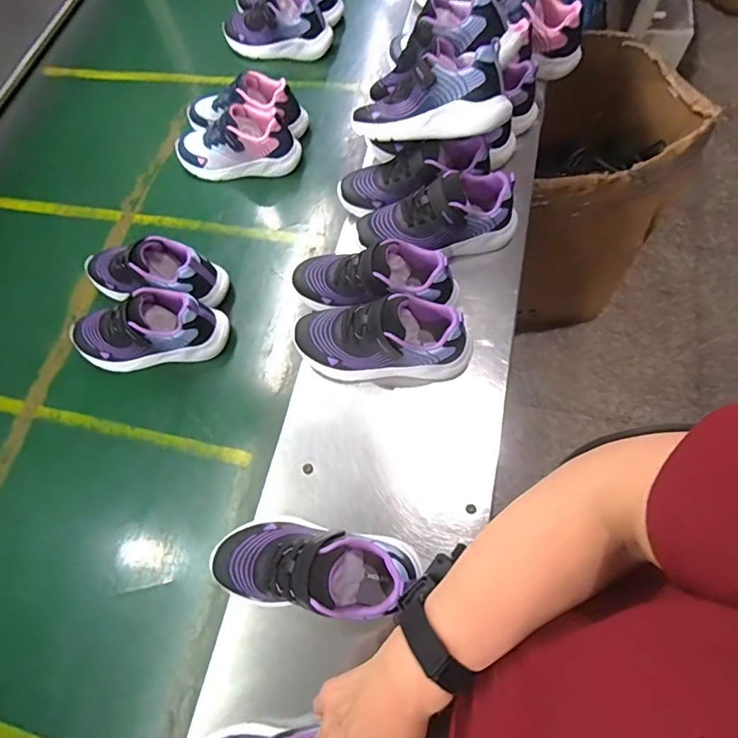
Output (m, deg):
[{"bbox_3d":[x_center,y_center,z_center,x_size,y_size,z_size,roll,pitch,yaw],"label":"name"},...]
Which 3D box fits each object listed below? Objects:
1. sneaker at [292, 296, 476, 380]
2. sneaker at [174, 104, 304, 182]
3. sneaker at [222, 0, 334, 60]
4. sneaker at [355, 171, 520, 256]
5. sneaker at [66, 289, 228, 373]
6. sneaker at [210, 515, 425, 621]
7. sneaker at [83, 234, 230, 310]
[{"bbox_3d":[0.013,-0.041,0.559,0.220,0.093,0.084,0,67,5],"label":"sneaker"},{"bbox_3d":[-0.223,-0.381,0.761,0.208,0.093,0.084,4,67,6],"label":"sneaker"},{"bbox_3d":[-0.184,-0.661,0.877,0.216,0.091,0.090,4,67,6],"label":"sneaker"},{"bbox_3d":[0.091,-0.202,0.618,0.213,0.078,0.090,-13,66,-1],"label":"sneaker"},{"bbox_3d":[-0.310,-0.055,0.634,0.213,0.089,0.081,-5,67,3],"label":"sneaker"},{"bbox_3d":[-0.058,0.197,0.465,0.209,0.090,0.081,5,67,7],"label":"sneaker"},{"bbox_3d":[-0.324,-0.138,0.667,0.224,0.092,0.076,6,68,7],"label":"sneaker"}]

